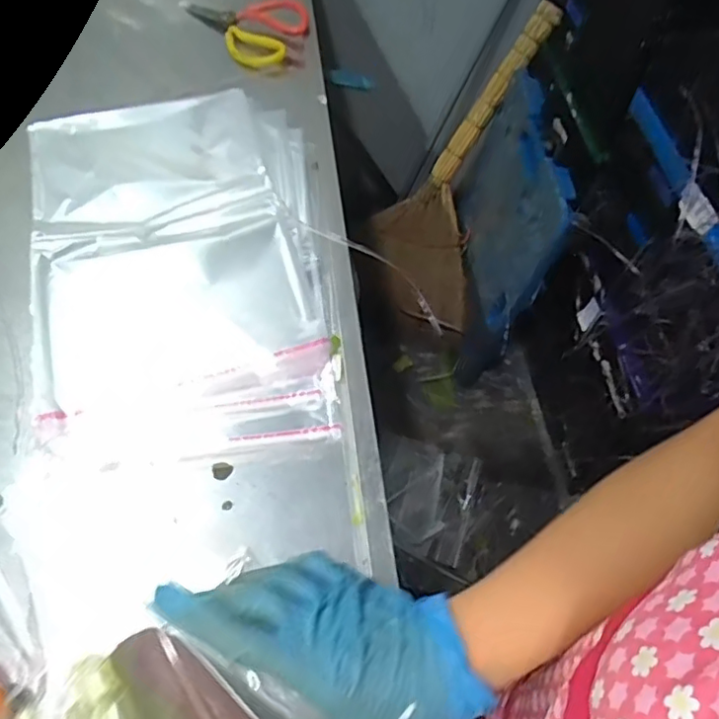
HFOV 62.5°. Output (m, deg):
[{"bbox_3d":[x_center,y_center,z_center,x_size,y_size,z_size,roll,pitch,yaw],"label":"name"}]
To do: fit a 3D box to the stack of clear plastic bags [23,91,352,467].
[{"bbox_3d":[-0.177,-0.111,0.589,0.271,0.023,0.442,-10,61,-8],"label":"stack of clear plastic bags"}]

